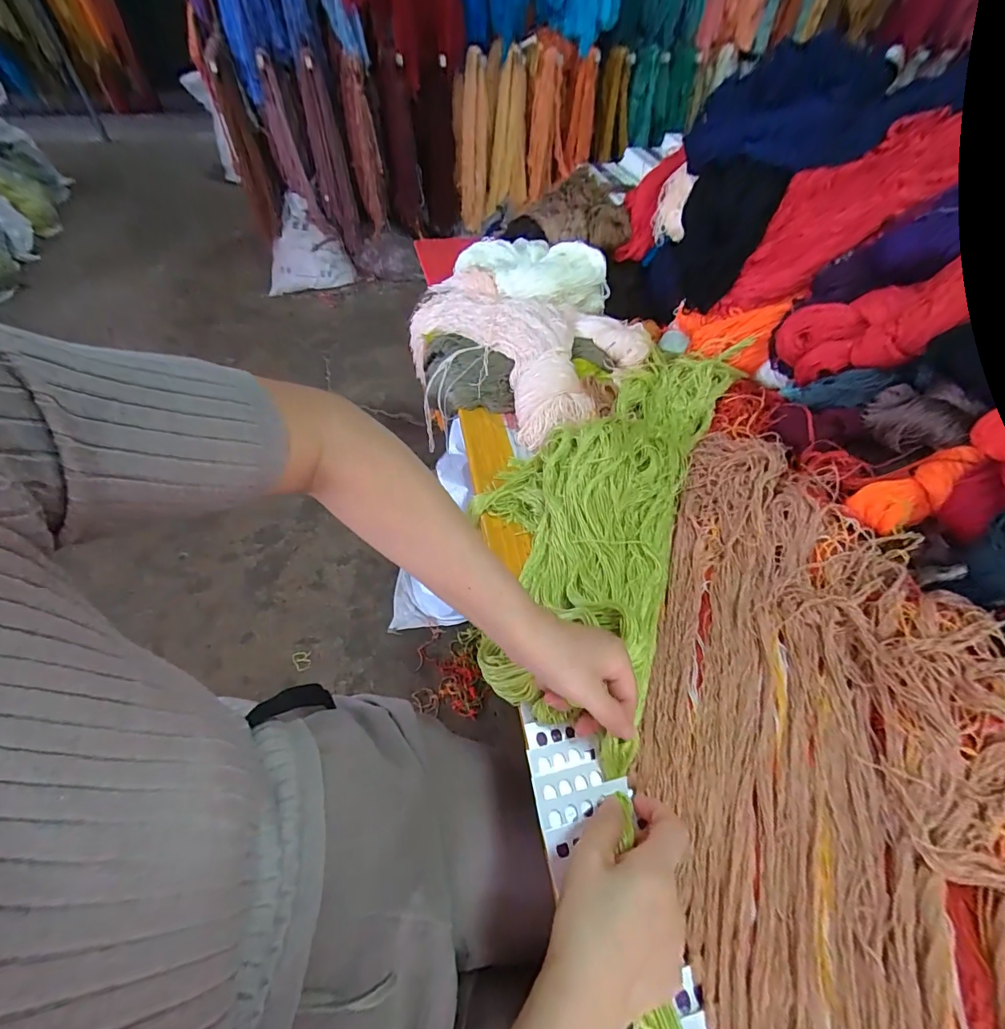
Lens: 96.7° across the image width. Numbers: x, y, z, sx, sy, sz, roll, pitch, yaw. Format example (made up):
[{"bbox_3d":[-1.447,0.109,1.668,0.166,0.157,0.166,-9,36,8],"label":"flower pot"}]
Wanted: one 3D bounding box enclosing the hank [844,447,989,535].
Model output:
[{"bbox_3d":[0.379,-0.023,0.412,0.100,0.031,0.047,-36,56,17],"label":"hank"}]

